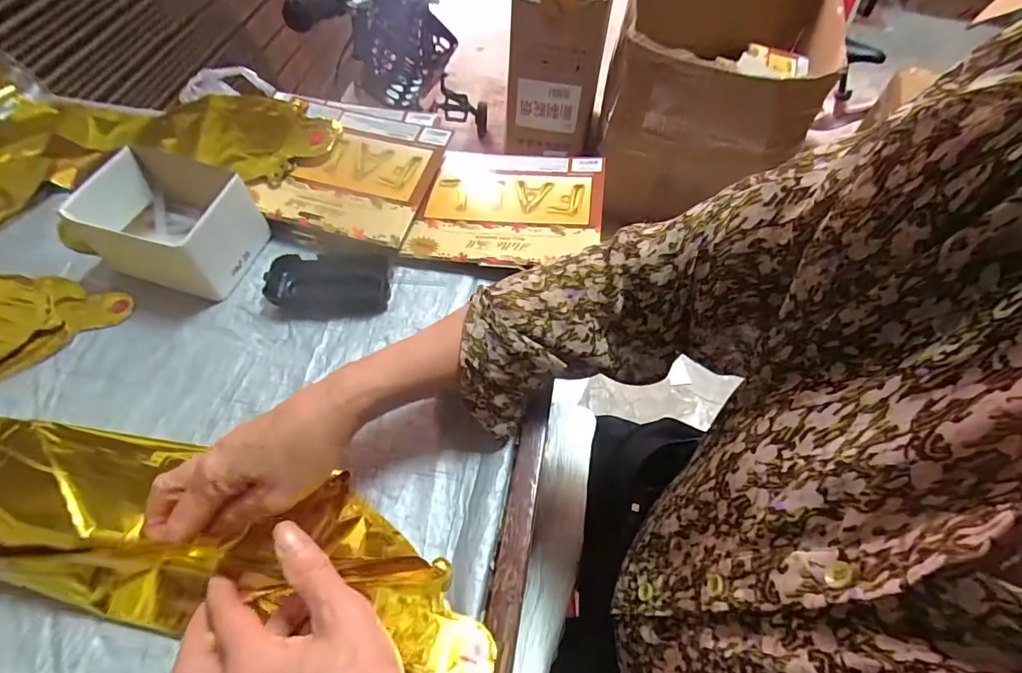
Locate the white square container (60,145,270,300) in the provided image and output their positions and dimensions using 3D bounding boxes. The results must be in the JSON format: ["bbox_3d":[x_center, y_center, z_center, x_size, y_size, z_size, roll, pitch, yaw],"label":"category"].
[{"bbox_3d":[-0.307,-0.102,0.459,0.124,0.076,0.101,12,57,6],"label":"white square container"}]

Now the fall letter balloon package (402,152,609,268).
[{"bbox_3d":[0.000,-0.136,0.515,0.182,0.017,0.158,9,56,3],"label":"fall letter balloon package"}]

